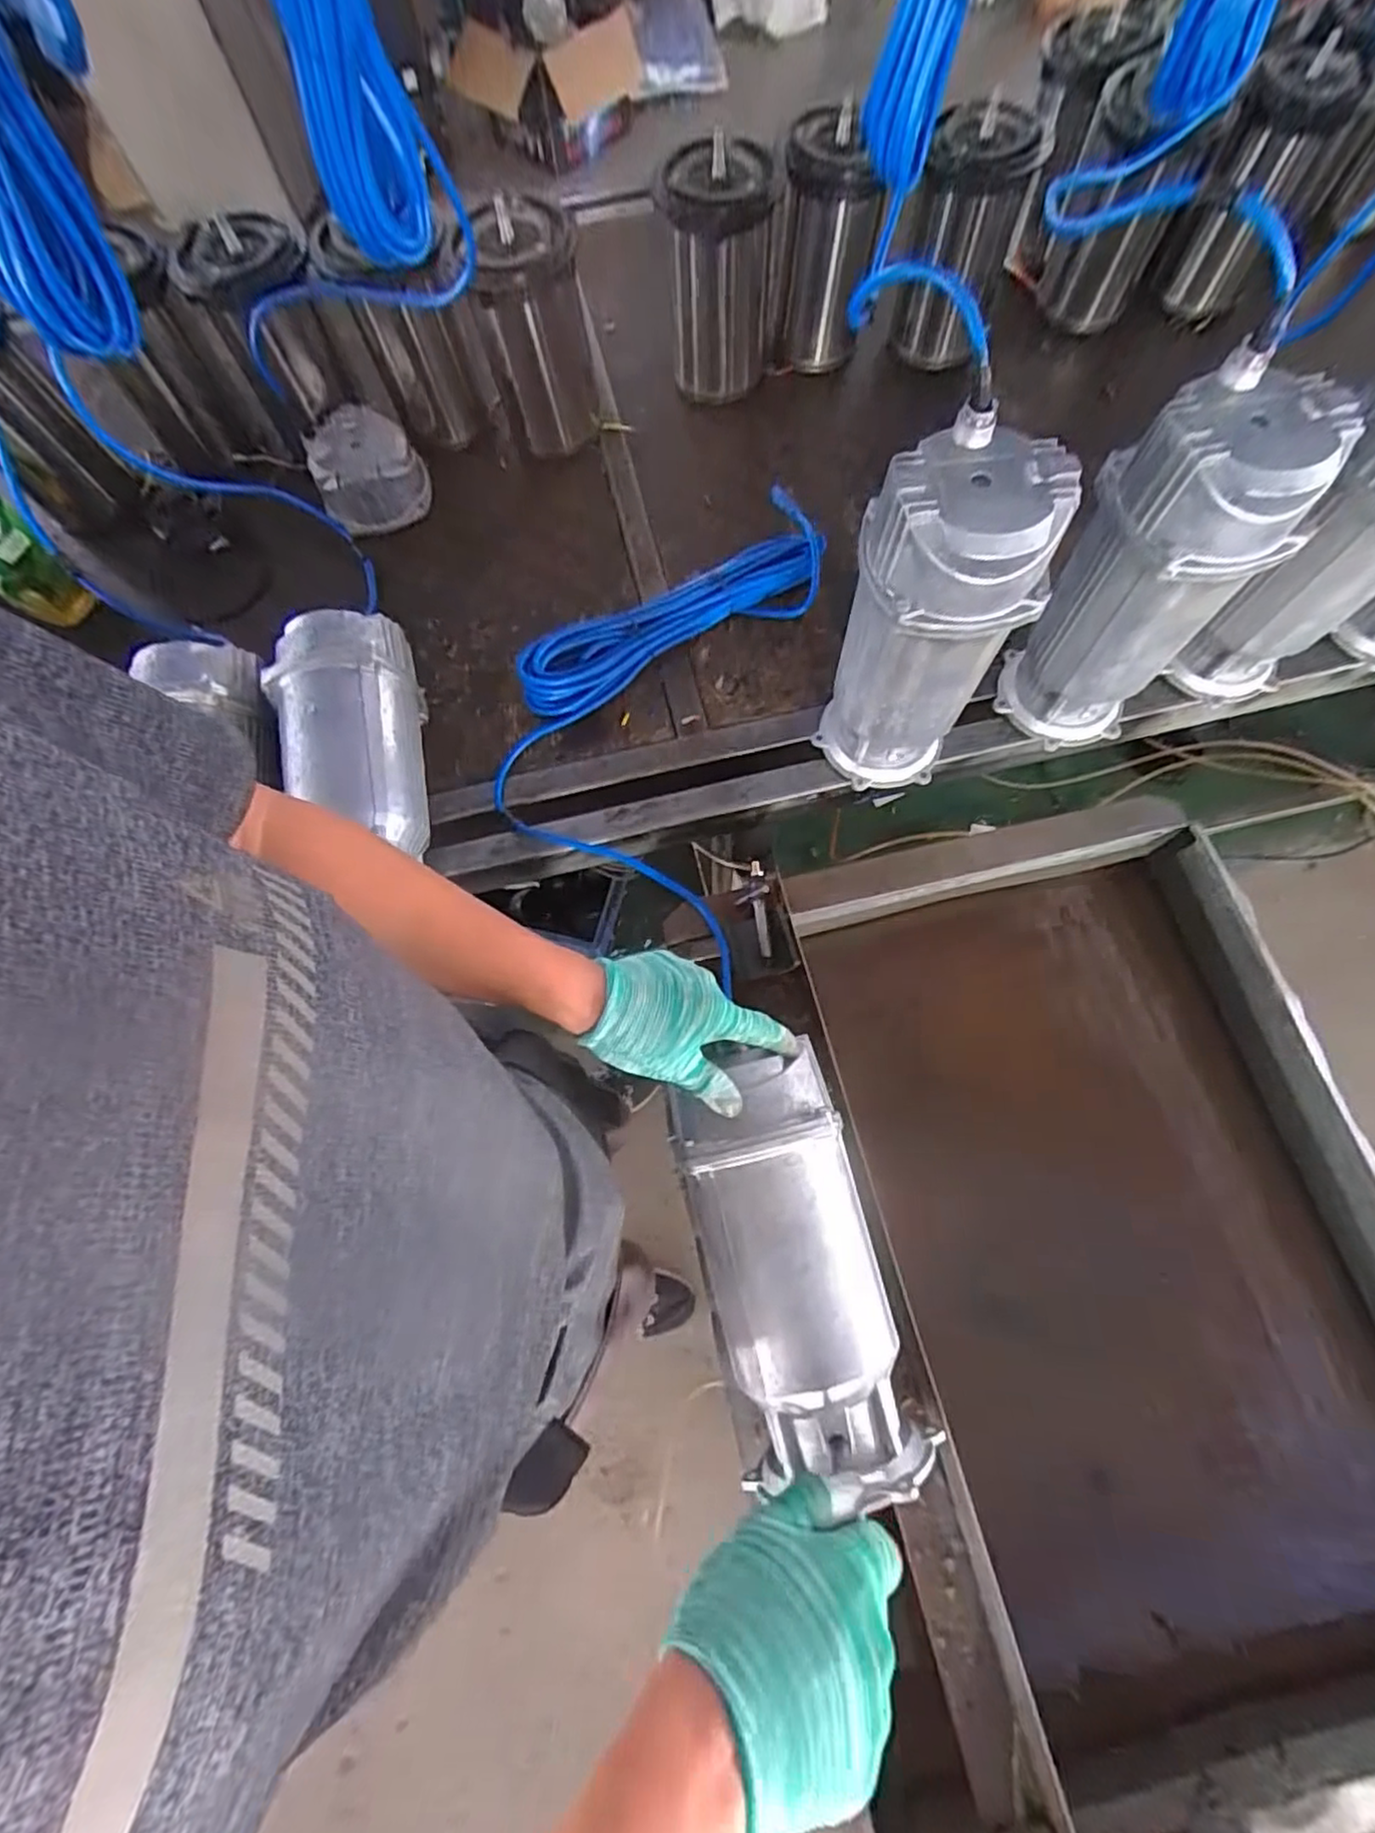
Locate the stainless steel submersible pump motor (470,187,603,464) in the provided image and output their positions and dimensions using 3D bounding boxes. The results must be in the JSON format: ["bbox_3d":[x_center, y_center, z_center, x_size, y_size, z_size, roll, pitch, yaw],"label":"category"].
[{"bbox_3d":[-0.176,-0.687,0.793,0.112,0.223,0.104,-8,72,-1],"label":"stainless steel submersible pump motor"}]

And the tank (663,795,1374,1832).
[{"bbox_3d":[0.344,0.300,0.647,0.527,0.217,0.742,-14,72,-2],"label":"tank"}]

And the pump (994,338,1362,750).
[{"bbox_3d":[0.388,-0.282,0.588,0.140,0.291,0.114,35,76,12],"label":"pump"}]

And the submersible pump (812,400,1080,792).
[{"bbox_3d":[0.197,-0.234,0.583,0.139,0.300,0.117,25,75,10],"label":"submersible pump"}]

